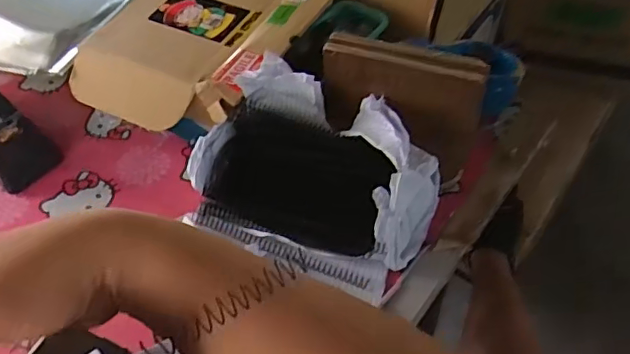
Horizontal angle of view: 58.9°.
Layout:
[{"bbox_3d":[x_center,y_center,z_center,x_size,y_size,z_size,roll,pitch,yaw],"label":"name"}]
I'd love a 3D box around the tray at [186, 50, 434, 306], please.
[{"bbox_3d":[0.005,-0.010,0.638,0.263,0.099,0.203,17,54,16],"label":"tray"}]

